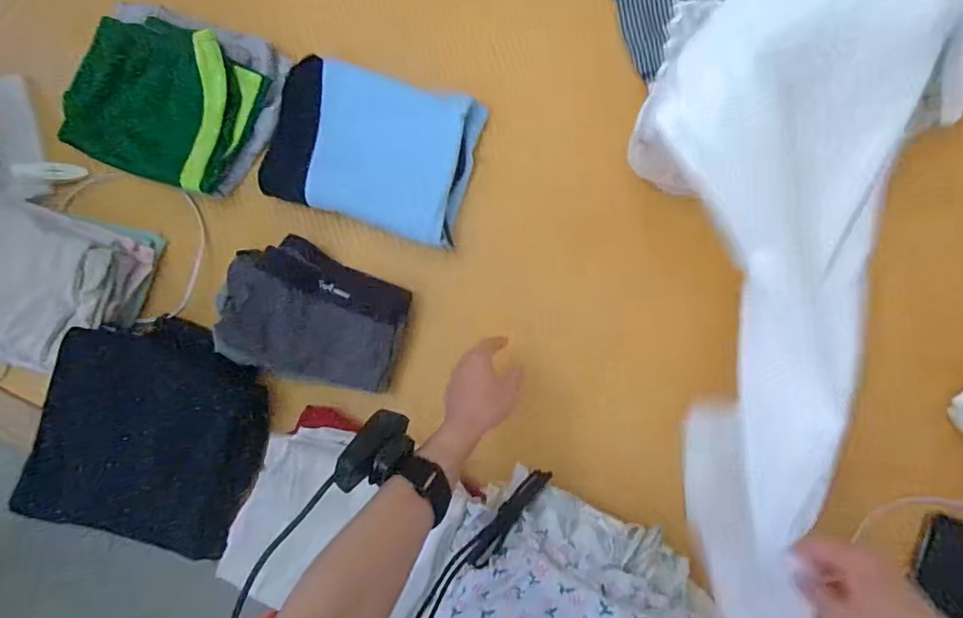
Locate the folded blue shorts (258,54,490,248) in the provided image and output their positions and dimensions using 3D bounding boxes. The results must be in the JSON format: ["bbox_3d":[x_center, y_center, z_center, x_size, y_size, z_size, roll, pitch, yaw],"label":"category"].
[{"bbox_3d":[-0.143,-0.203,0.691,0.262,0.043,0.187,17,88,8],"label":"folded blue shorts"}]

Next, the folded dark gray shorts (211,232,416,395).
[{"bbox_3d":[-0.212,0.008,0.687,0.228,0.031,0.159,17,88,8],"label":"folded dark gray shorts"}]

